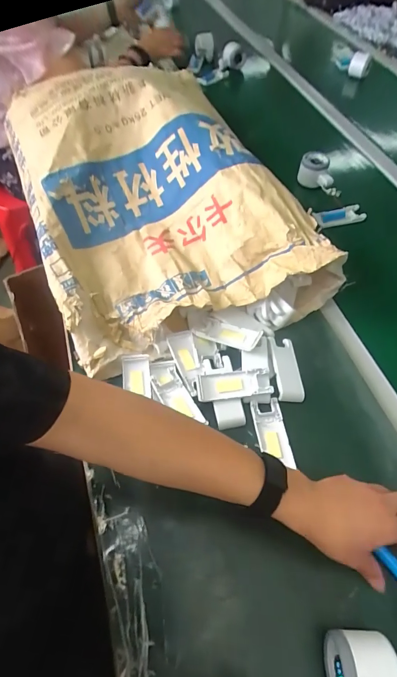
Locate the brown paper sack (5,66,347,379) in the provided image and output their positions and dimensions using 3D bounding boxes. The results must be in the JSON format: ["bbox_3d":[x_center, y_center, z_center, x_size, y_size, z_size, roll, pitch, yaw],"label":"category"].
[{"bbox_3d":[-0.101,-0.269,0.666,0.405,0.142,0.658,-21,59,-15],"label":"brown paper sack"}]

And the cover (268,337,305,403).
[{"bbox_3d":[0.128,0.045,0.542,0.037,0.020,0.104,-1,56,-2],"label":"cover"}]

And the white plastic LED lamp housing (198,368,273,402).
[{"bbox_3d":[0.049,0.067,0.513,0.100,0.020,0.039,-4,56,-4],"label":"white plastic LED lamp housing"}]

